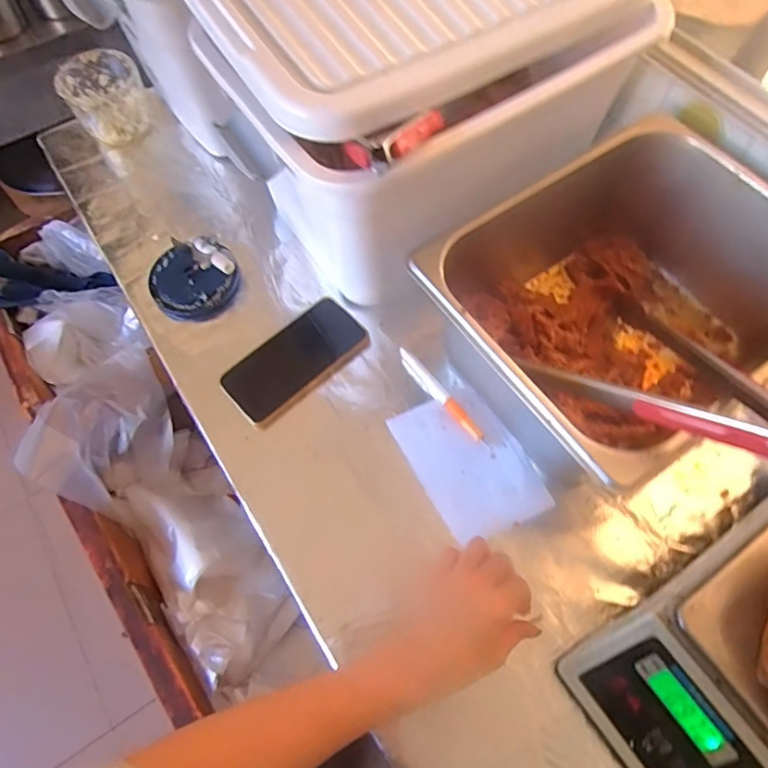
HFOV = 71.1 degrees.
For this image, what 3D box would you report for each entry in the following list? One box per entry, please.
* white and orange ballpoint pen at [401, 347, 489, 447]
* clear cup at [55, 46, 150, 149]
[{"bbox_3d":[0.058,0.010,0.557,0.018,0.009,0.133,-36,69,-12],"label":"white and orange ballpoint pen"},{"bbox_3d":[-0.368,-0.380,0.722,0.096,0.091,0.096,-1,66,3],"label":"clear cup"}]

